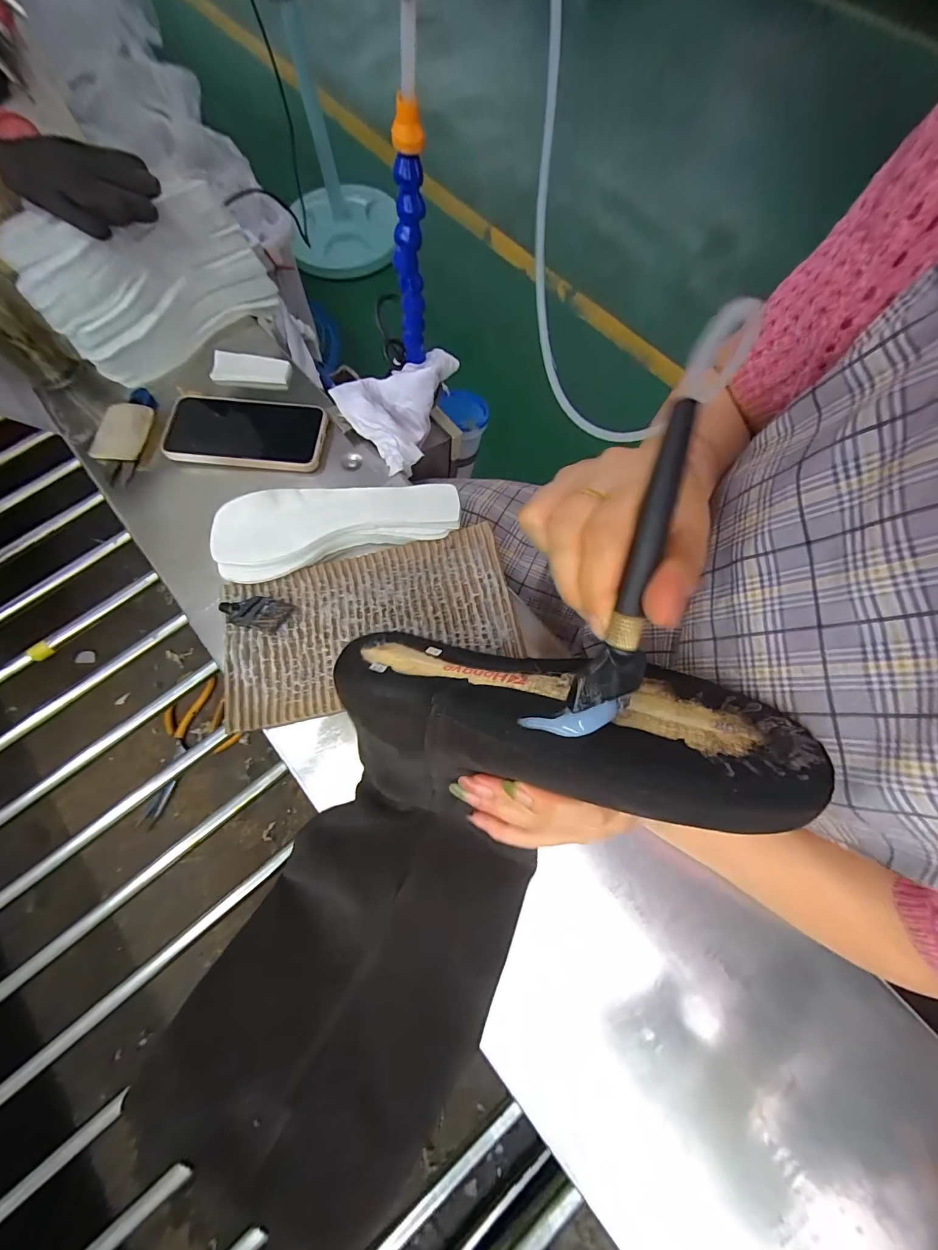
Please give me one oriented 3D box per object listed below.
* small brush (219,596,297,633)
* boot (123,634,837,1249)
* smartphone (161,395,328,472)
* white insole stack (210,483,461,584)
[{"bbox_3d":[-0.188,-0.012,0.382,0.062,0.017,0.032,13,73,5],"label":"small brush"},{"bbox_3d":[-0.046,0.195,0.278,0.222,0.085,0.469,34,106,10],"label":"boot"},{"bbox_3d":[-0.235,-0.203,0.450,0.161,0.018,0.078,6,73,2],"label":"smartphone"},{"bbox_3d":[-0.121,-0.098,0.399,0.218,0.033,0.070,-14,73,-4],"label":"white insole stack"}]

